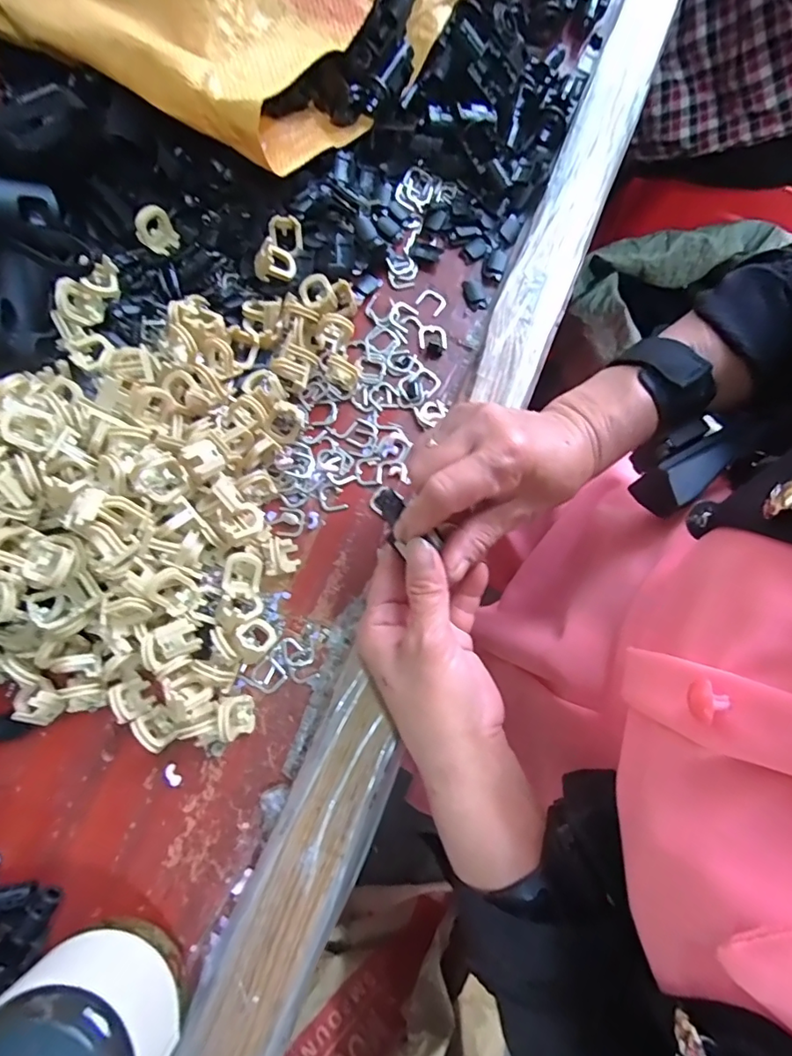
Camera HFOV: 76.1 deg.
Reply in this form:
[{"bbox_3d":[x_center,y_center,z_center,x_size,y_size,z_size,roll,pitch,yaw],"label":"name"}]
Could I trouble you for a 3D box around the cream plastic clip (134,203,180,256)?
[{"bbox_3d":[-0.157,-0.194,0.332,0.023,0.024,0.021,0,78,-1],"label":"cream plastic clip"}]

